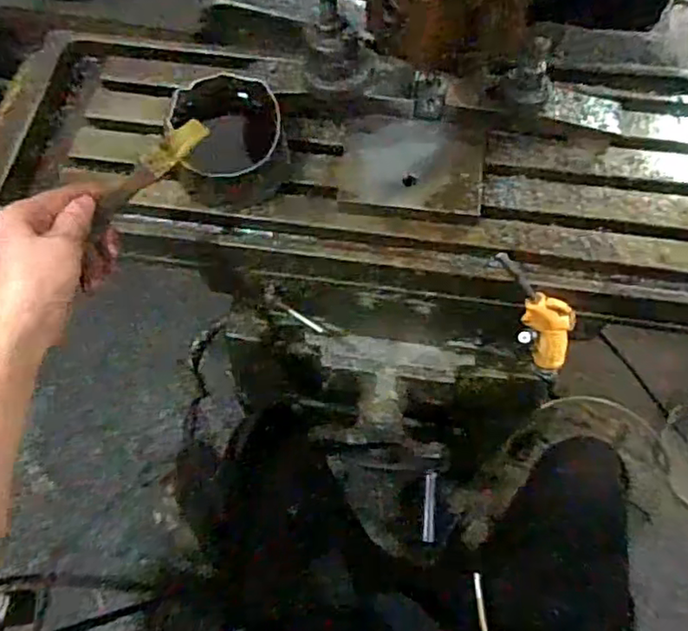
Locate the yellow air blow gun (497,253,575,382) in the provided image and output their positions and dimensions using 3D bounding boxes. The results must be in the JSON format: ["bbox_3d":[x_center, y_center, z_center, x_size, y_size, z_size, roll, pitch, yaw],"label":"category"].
[{"bbox_3d":[0.188,0.011,0.572,0.051,0.222,0.022,6,64,26],"label":"yellow air blow gun"}]

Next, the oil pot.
[{"bbox_3d":[-0.105,-0.159,0.562,0.100,0.065,0.116,-15,67,-7],"label":"oil pot"}]

